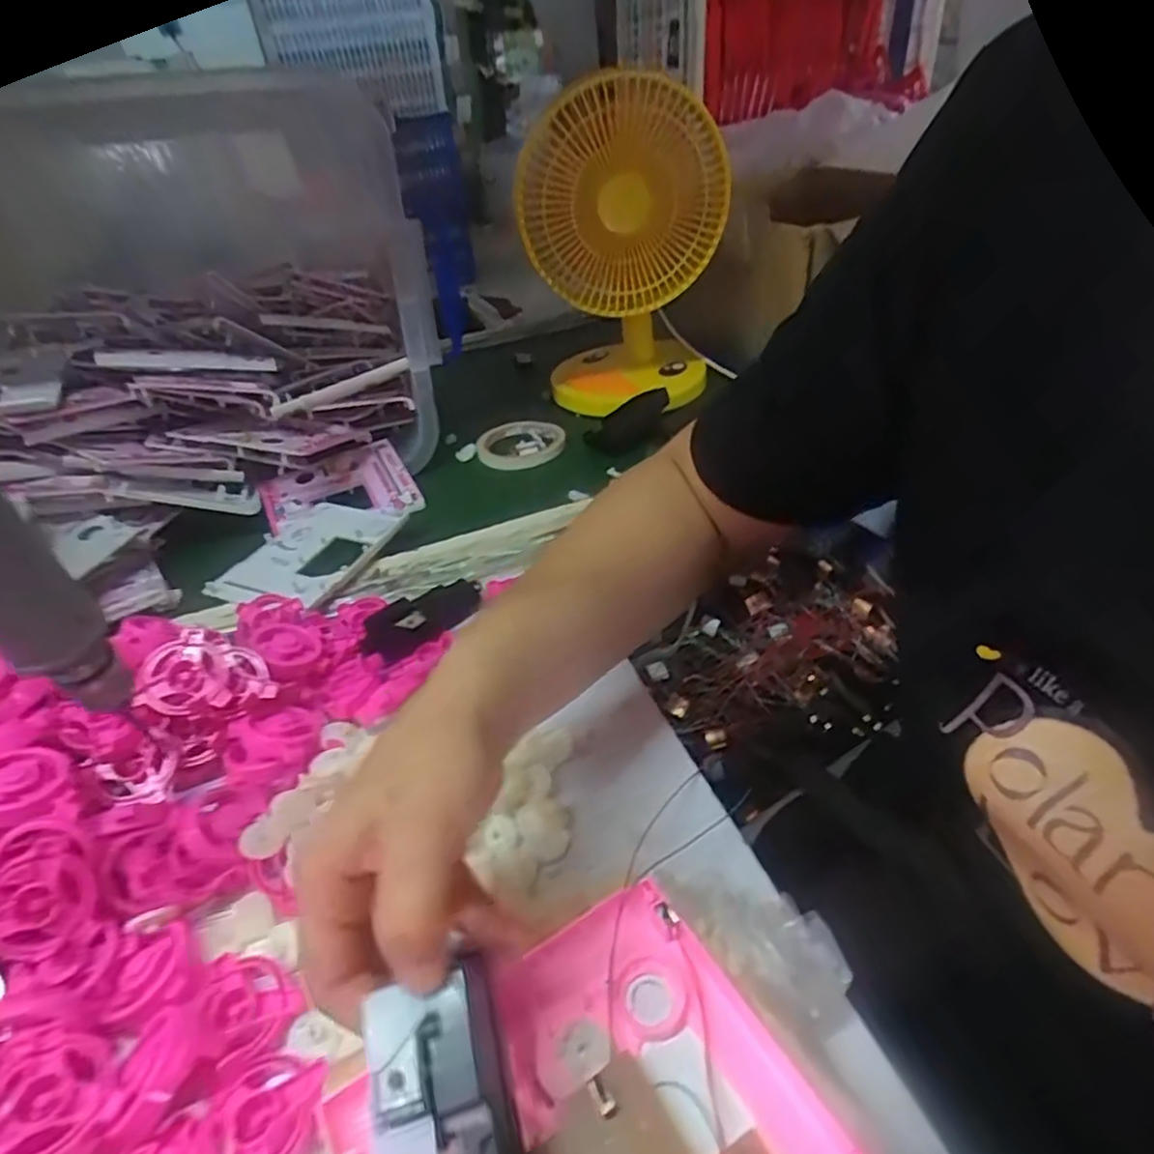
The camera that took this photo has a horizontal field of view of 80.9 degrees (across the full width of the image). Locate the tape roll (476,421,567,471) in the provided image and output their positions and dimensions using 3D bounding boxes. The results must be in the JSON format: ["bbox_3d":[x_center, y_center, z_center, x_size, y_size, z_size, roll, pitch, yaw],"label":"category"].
[{"bbox_3d":[-0.063,-0.151,0.771,0.098,0.014,0.098,-10,38,-4],"label":"tape roll"}]

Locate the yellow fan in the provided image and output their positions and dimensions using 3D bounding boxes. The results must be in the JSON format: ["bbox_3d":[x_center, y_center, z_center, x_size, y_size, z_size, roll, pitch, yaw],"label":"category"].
[{"bbox_3d":[0.062,-0.352,0.766,0.204,0.316,0.165,3,39,12],"label":"yellow fan"}]

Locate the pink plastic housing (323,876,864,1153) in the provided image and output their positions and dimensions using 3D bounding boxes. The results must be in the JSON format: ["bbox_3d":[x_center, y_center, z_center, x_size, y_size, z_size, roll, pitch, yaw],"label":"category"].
[{"bbox_3d":[0.002,0.218,0.260,0.164,0.041,0.132,-24,41,-20],"label":"pink plastic housing"}]

